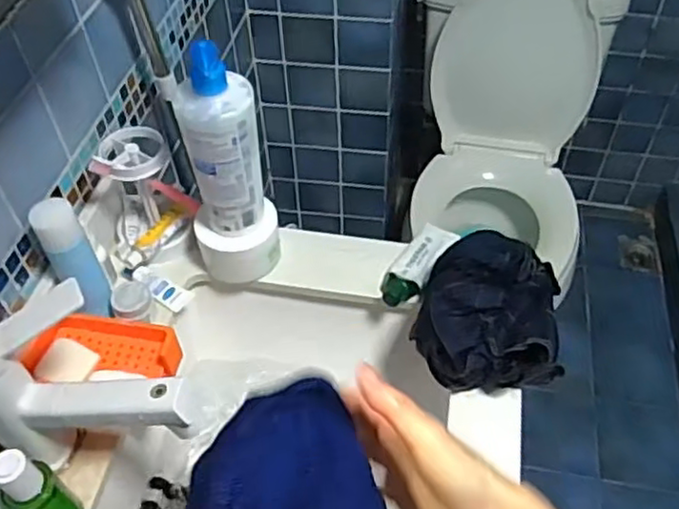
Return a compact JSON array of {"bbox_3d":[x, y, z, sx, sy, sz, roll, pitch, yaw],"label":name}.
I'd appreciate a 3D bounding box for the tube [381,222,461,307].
[{"bbox_3d":[0.086,0.007,0.733,0.045,0.021,0.131,27,55,22],"label":"tube"}]

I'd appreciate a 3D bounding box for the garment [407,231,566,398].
[{"bbox_3d":[0.146,0.048,0.649,0.139,0.080,0.160,3,50,4],"label":"garment"}]

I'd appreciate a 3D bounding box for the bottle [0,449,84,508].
[{"bbox_3d":[-0.235,0.191,0.522,0.033,0.120,0.038,19,53,16],"label":"bottle"}]

